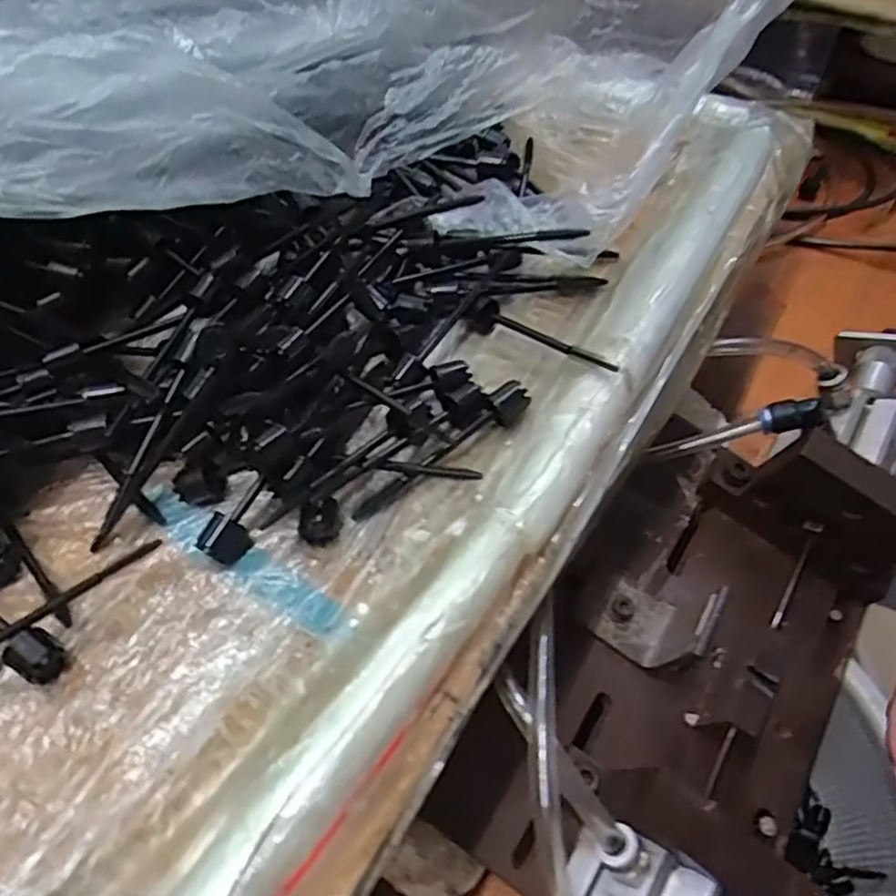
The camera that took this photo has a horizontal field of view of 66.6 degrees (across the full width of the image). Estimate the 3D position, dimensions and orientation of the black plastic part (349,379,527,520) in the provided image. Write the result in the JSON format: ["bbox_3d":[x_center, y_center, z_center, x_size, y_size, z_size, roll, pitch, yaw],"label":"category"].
[{"bbox_3d":[-0.003,-0.001,0.276,0.085,0.014,0.014,-32,57,-17],"label":"black plastic part"}]

